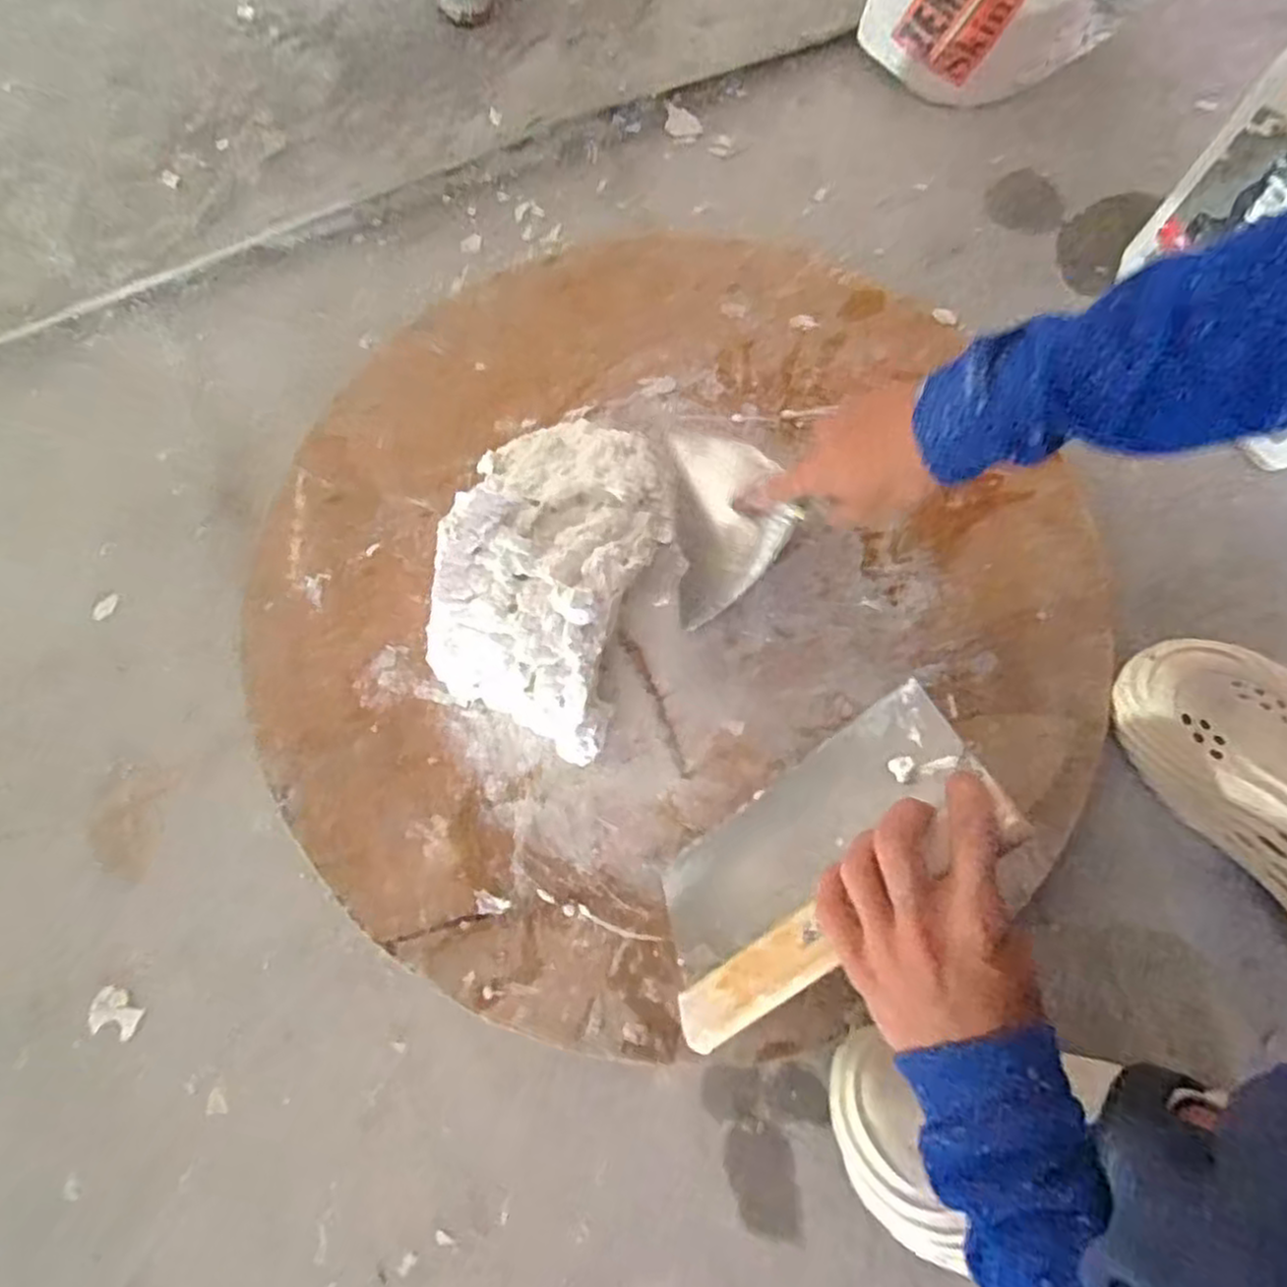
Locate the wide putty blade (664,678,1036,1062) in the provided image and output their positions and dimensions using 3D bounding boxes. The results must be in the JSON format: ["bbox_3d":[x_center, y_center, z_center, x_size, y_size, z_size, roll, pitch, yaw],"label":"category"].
[{"bbox_3d":[0.088,0.112,0.403,0.010,0.120,0.197,39,109,-24],"label":"wide putty blade"}]

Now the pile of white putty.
[{"bbox_3d":[-0.062,-0.054,0.505,0.128,0.069,0.220,16,76,5],"label":"pile of white putty"}]

